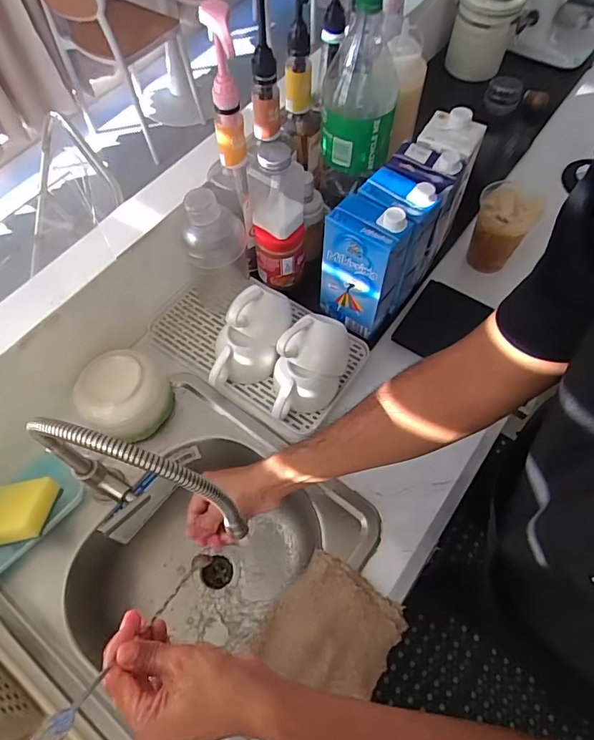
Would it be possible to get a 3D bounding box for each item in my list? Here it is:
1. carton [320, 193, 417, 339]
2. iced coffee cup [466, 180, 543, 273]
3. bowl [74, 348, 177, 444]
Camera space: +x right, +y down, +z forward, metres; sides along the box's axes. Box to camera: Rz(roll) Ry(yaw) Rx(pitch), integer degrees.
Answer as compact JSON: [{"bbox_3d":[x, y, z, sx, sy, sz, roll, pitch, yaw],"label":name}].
[{"bbox_3d":[0.089,-0.139,0.660,0.103,0.198,0.066,26,65,13],"label":"carton"},{"bbox_3d":[0.321,-0.227,0.750,0.086,0.115,0.092,0,62,0],"label":"iced coffee cup"},{"bbox_3d":[-0.231,0.034,0.650,0.108,0.070,0.110,0,62,0],"label":"bowl"}]

